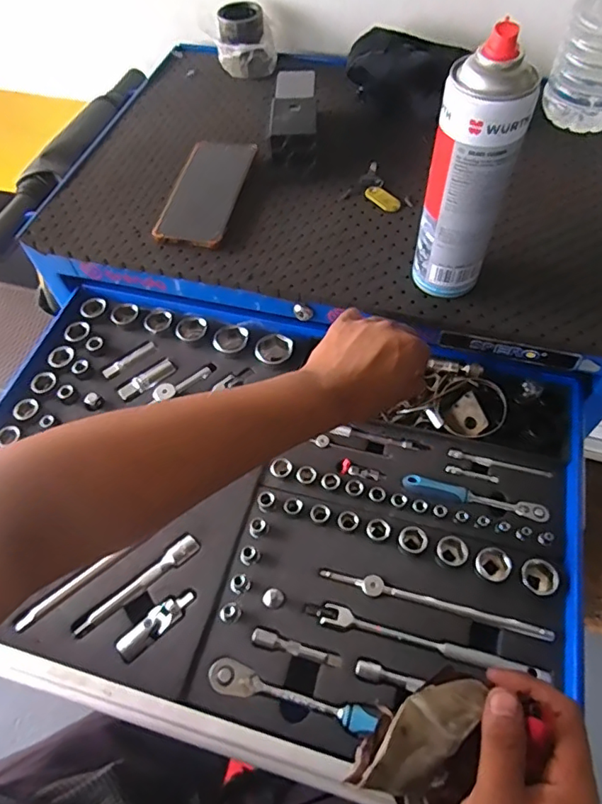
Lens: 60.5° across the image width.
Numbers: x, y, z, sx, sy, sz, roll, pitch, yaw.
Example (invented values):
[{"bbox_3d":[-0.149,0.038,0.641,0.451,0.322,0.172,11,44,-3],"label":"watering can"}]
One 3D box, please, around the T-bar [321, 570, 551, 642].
[{"bbox_3d":[0.113,0.174,0.446,0.193,0.018,0.015,12,59,10],"label":"T-bar"}]

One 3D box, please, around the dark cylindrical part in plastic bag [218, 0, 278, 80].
[{"bbox_3d":[-0.079,-0.506,0.727,0.081,0.073,0.061,-9,58,-3],"label":"dark cylindrical part in plastic bag"}]

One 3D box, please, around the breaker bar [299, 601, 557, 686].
[{"bbox_3d":[0.102,0.198,0.428,0.199,0.010,0.018,12,59,10],"label":"breaker bar"}]

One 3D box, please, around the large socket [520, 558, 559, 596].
[{"bbox_3d":[0.205,0.153,0.446,0.026,0.029,0.030,-36,63,-18],"label":"large socket"}]

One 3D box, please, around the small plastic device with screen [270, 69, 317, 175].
[{"bbox_3d":[-0.009,-0.348,0.632,0.056,0.047,0.147,0,58,3],"label":"small plastic device with screen"}]

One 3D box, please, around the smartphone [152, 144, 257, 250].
[{"bbox_3d":[-0.111,-0.247,0.595,0.082,0.014,0.161,10,65,9],"label":"smartphone"}]

